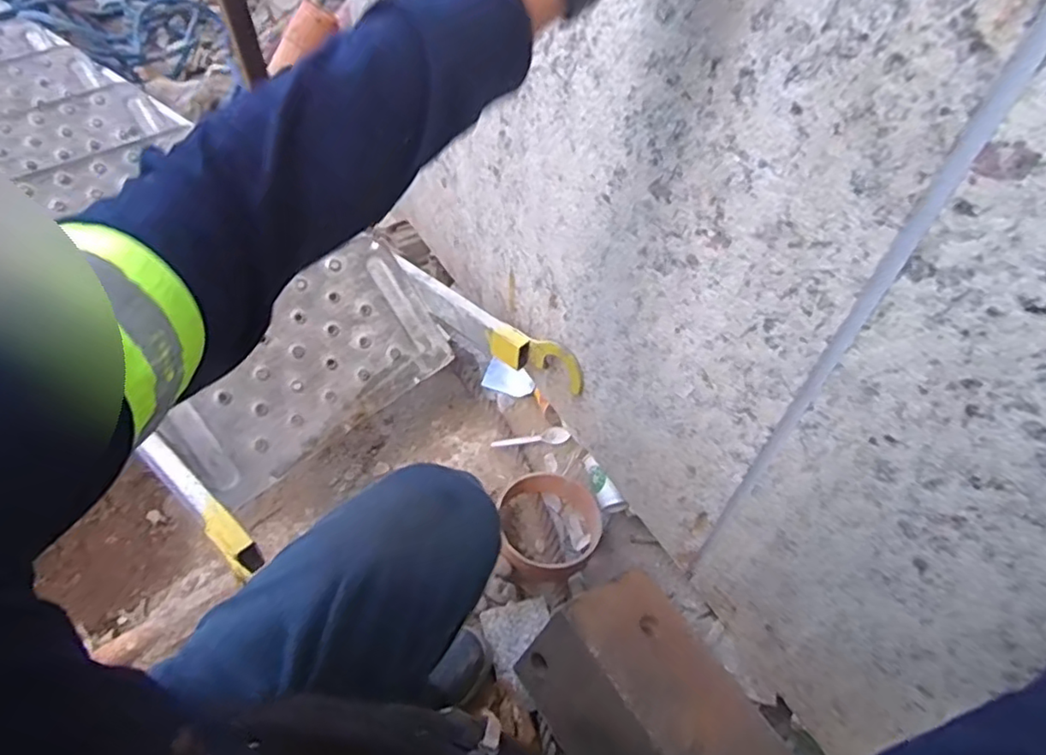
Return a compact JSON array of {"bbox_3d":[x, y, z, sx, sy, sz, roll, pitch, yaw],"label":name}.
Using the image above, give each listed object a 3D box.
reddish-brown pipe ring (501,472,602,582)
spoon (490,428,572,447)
[{"bbox_3d":[0.043,0.232,0.963,0.151,0.068,0.163,1,53,-1],"label":"reddish-brown pipe ring"},{"bbox_3d":[0.014,0.107,1.074,0.141,0.019,0.028,-4,52,-23],"label":"spoon"}]

